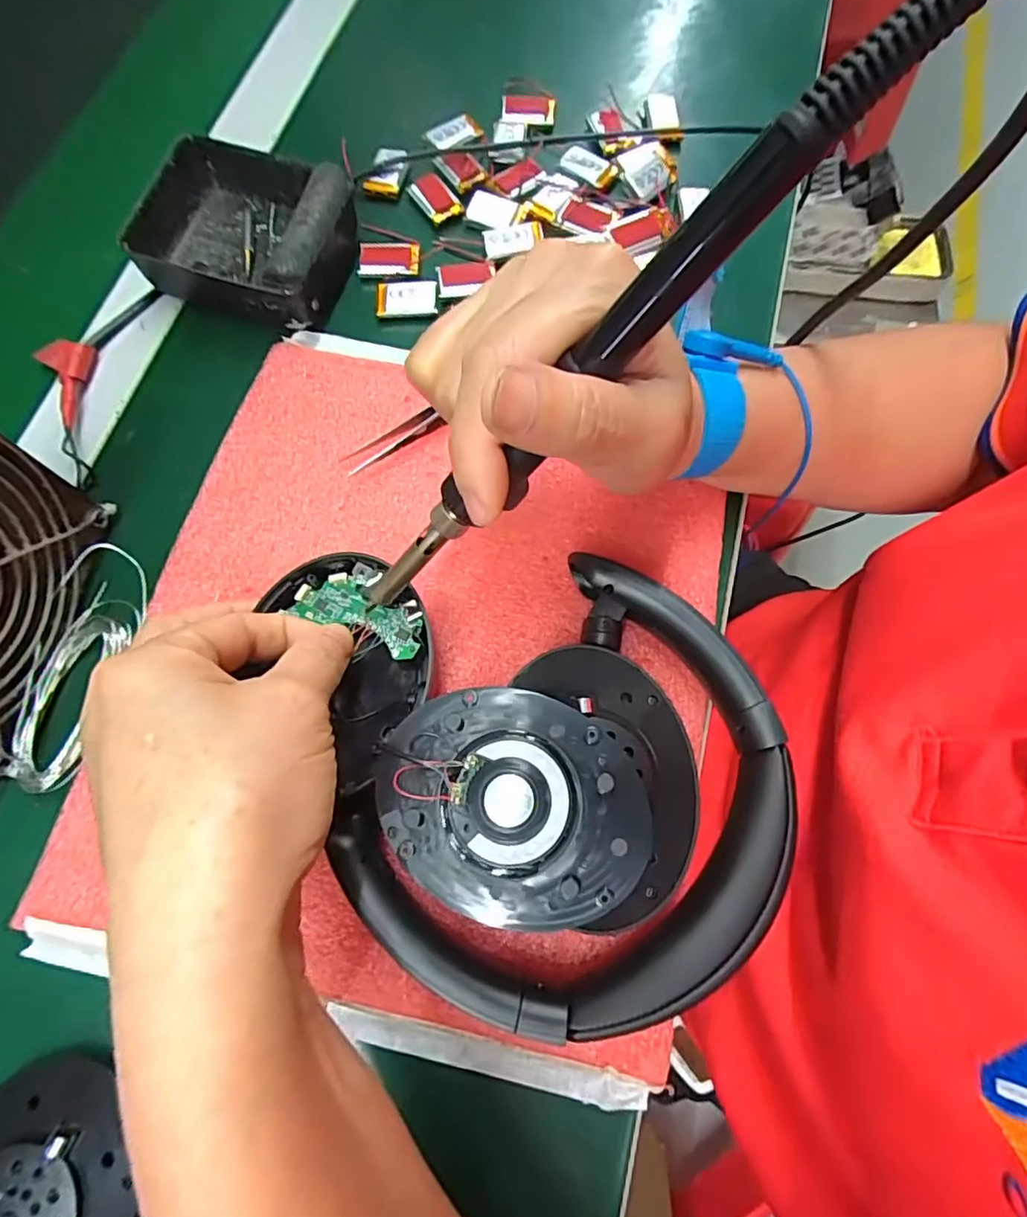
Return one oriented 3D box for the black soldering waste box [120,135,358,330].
[{"bbox_3d":[-0.128,-0.188,0.296,0.101,0.033,0.080,15,73,6],"label":"black soldering waste box"}]

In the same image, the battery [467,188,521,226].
[{"bbox_3d":[-0.012,-0.216,0.319,0.031,0.004,0.018,26,75,9],"label":"battery"}]

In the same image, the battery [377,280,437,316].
[{"bbox_3d":[-0.055,-0.160,0.300,0.030,0.004,0.021,3,72,2],"label":"battery"}]

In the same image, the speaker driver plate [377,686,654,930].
[{"bbox_3d":[0.000,0.063,0.194,0.086,0.019,0.068,8,73,4],"label":"speaker driver plate"}]

